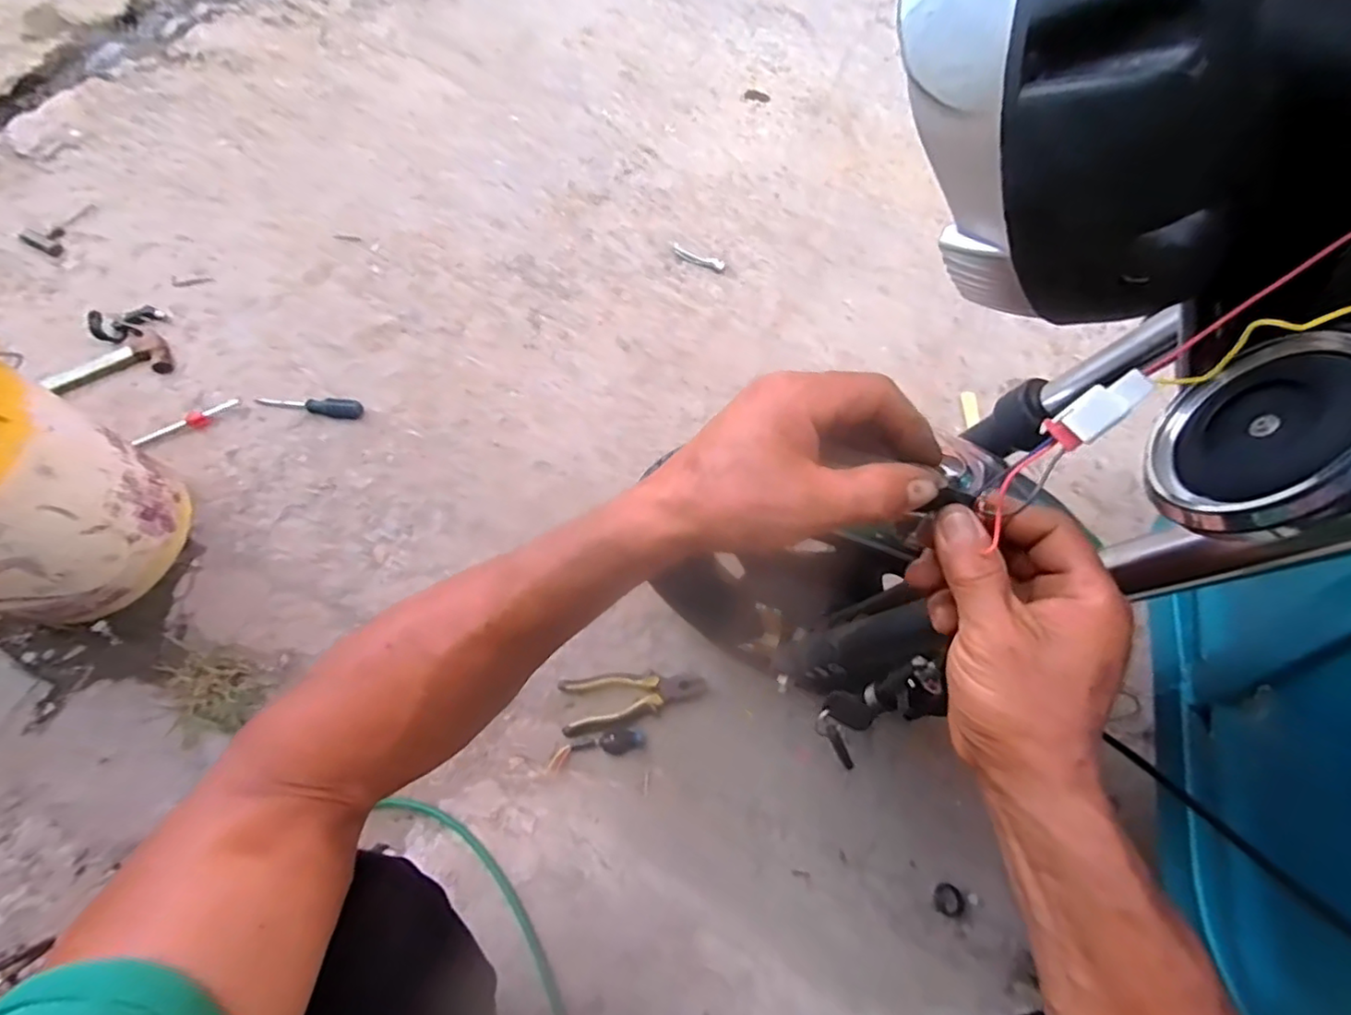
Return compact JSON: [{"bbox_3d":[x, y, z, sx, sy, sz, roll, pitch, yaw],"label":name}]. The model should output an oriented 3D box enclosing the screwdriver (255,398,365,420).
[{"bbox_3d":[-0.635,-0.179,1.020,0.185,0.027,0.034,5,62,2],"label":"screwdriver"}]

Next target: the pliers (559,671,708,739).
[{"bbox_3d":[-0.056,0.250,0.801,0.189,0.020,0.068,-12,63,-7],"label":"pliers"}]

